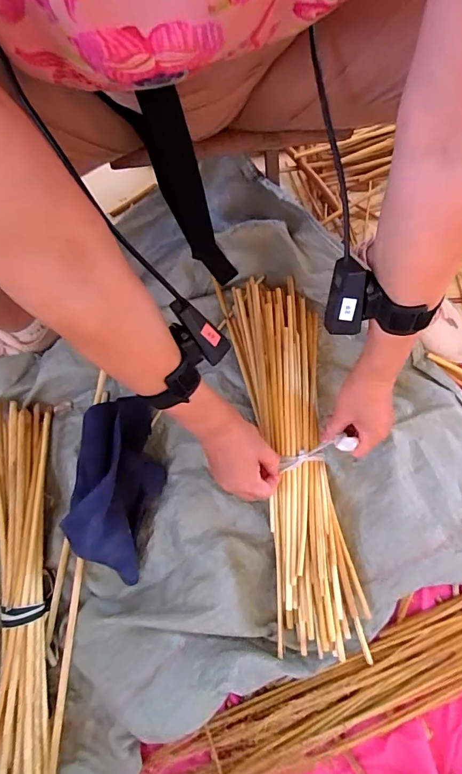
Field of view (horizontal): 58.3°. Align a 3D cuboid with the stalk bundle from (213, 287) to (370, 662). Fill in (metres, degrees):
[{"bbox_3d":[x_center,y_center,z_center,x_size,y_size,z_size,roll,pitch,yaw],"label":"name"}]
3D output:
[{"bbox_3d":[0.082,0.081,0.549,0.119,0.054,0.502,-8,77,-2],"label":"stalk bundle"}]

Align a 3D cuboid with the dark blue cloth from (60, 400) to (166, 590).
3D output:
[{"bbox_3d":[-0.150,0.126,0.533,0.099,0.078,0.228,5,76,2],"label":"dark blue cloth"}]

